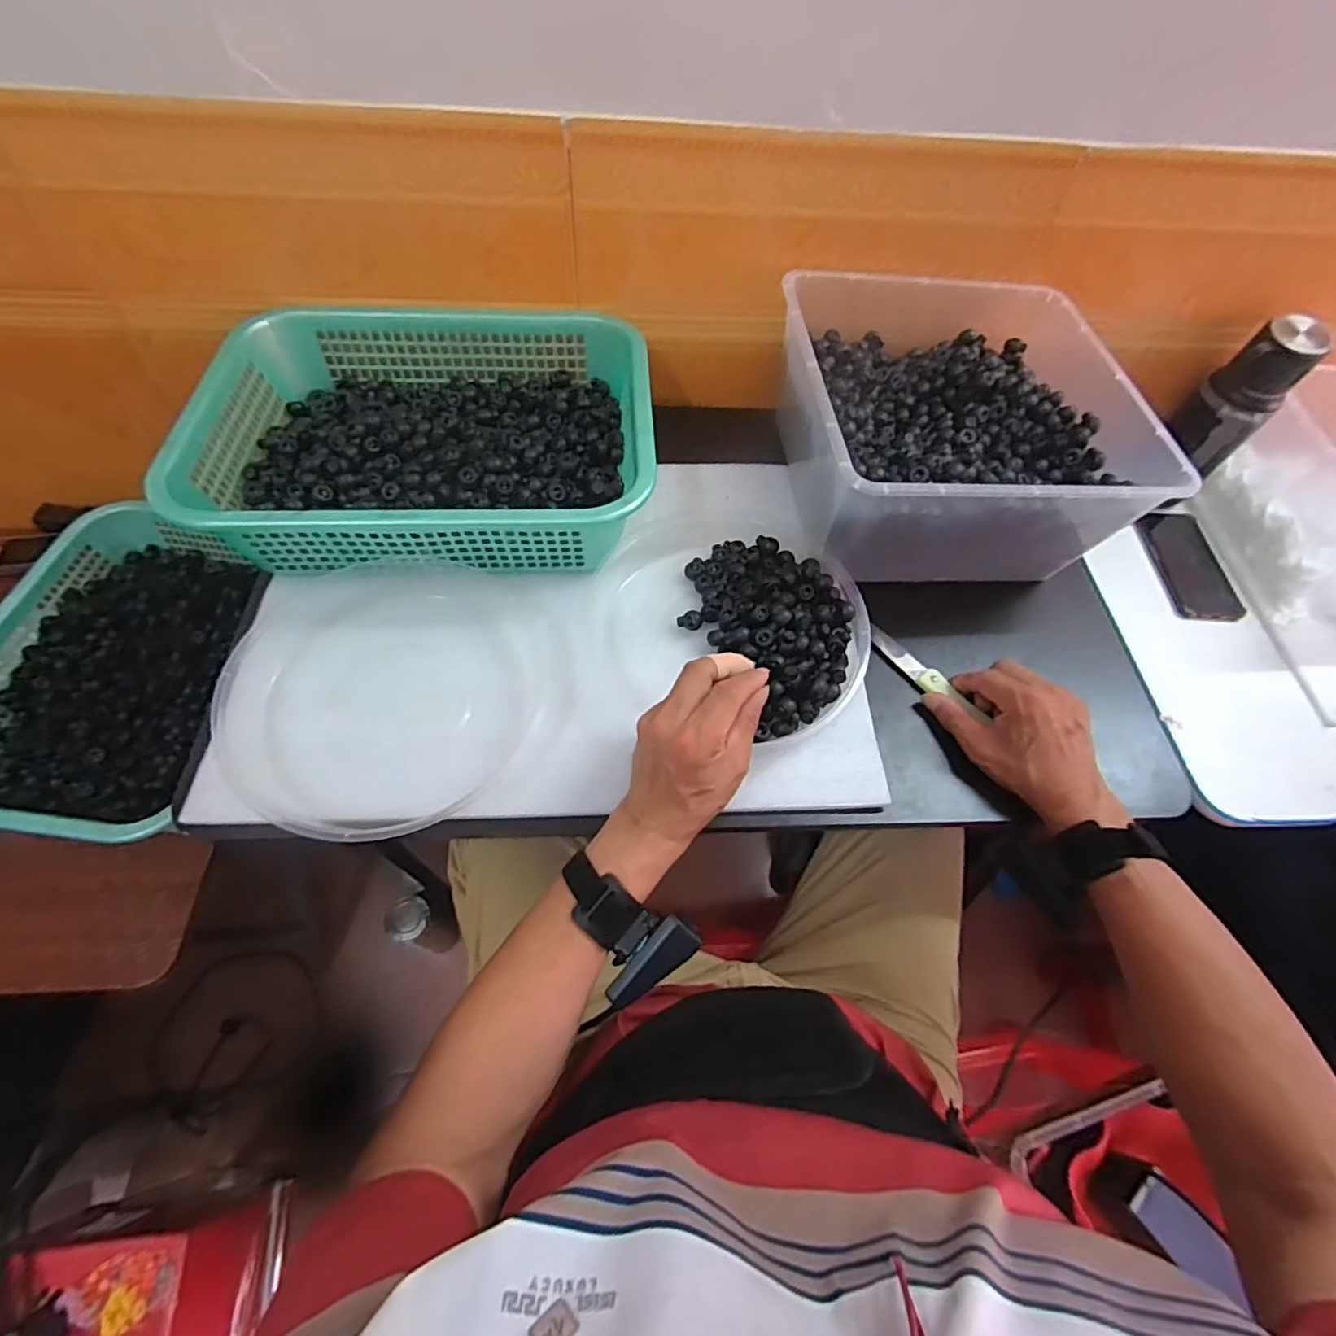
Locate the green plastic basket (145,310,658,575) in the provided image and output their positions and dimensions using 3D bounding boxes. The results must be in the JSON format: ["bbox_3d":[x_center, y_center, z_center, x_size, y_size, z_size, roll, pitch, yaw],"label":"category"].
[{"bbox_3d":[-0.211,-0.218,0.562,0.378,0.081,0.286,-1,58,-5],"label":"green plastic basket"}]

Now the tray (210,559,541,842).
[{"bbox_3d":[-0.224,0.017,0.478,0.223,0.036,0.234,2,58,-3],"label":"tray"}]

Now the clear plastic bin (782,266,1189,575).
[{"bbox_3d":[0.260,-0.233,0.582,0.294,0.120,0.300,-4,58,-7],"label":"clear plastic bin"}]

